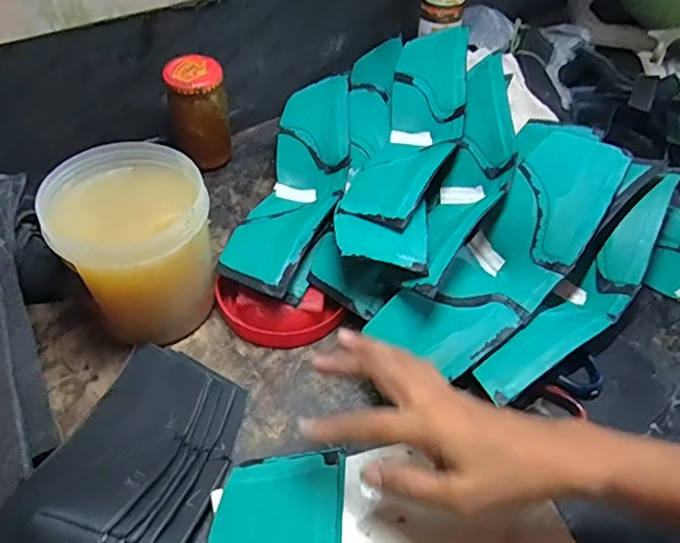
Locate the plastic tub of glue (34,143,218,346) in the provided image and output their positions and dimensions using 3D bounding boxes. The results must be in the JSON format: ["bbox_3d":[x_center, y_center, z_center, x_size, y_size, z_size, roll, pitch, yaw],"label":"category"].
[{"bbox_3d":[-0.164,-0.017,0.457,0.113,0.123,0.117,-9,49,-11],"label":"plastic tub of glue"}]

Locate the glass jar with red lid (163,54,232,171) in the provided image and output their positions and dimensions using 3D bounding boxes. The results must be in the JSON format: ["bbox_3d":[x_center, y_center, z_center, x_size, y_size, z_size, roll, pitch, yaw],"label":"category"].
[{"bbox_3d":[-0.154,-0.173,0.607,0.060,0.107,0.053,-9,49,-11],"label":"glass jar with red lid"}]

